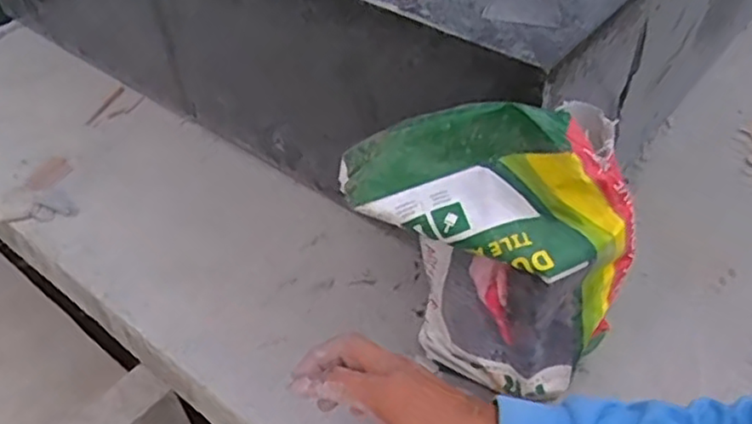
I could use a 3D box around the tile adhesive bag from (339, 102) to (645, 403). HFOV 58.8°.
[{"bbox_3d":[0.160,0.028,0.883,0.312,0.342,0.206,26,52,25],"label":"tile adhesive bag"}]

